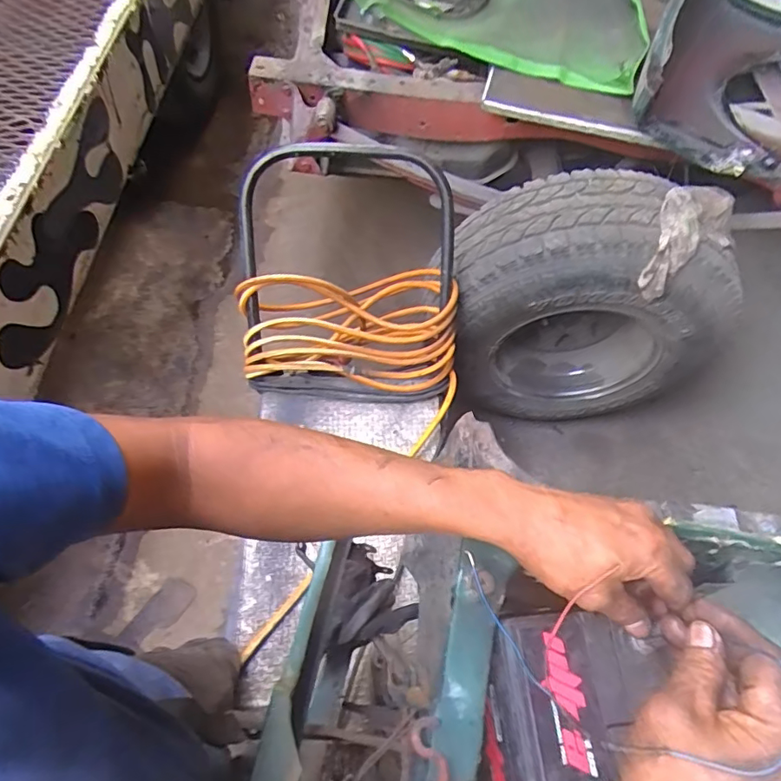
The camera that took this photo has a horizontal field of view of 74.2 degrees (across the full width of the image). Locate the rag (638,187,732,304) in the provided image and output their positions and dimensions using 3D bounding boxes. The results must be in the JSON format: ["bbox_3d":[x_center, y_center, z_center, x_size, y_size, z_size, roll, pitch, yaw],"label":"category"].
[{"bbox_3d":[0.587,-0.307,1.034,0.147,0.100,0.263,39,82,18],"label":"rag"}]

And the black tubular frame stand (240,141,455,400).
[{"bbox_3d":[-0.086,-0.226,1.095,0.456,0.536,0.071,4,21,-1],"label":"black tubular frame stand"}]

